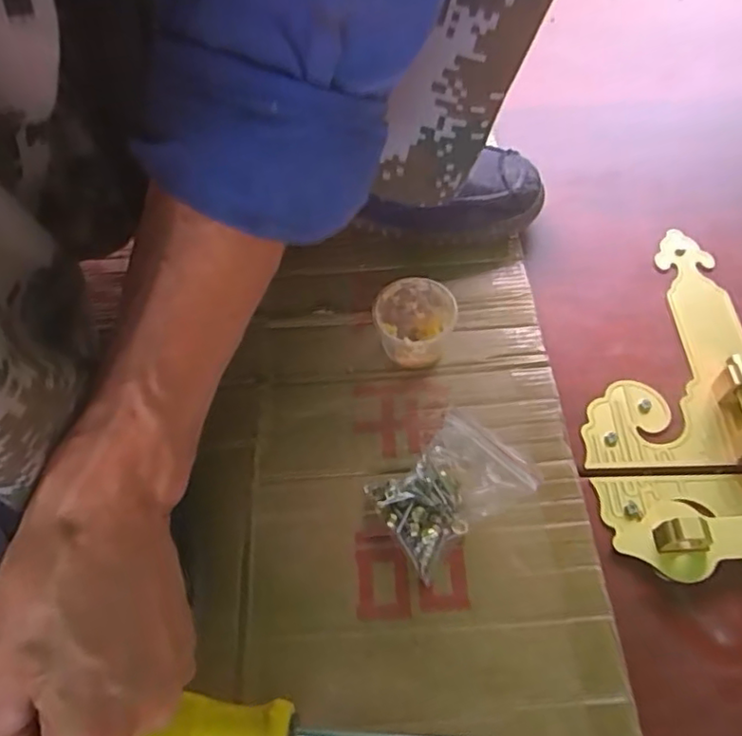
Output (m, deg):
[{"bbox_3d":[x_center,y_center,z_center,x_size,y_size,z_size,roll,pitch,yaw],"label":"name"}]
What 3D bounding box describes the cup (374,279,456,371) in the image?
[{"bbox_3d":[0.027,-0.030,0.415,0.047,0.043,0.045,0,57,0],"label":"cup"}]

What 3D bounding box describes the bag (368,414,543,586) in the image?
[{"bbox_3d":[0.042,0.069,0.352,0.070,0.042,0.061,-30,62,-18],"label":"bag"}]

